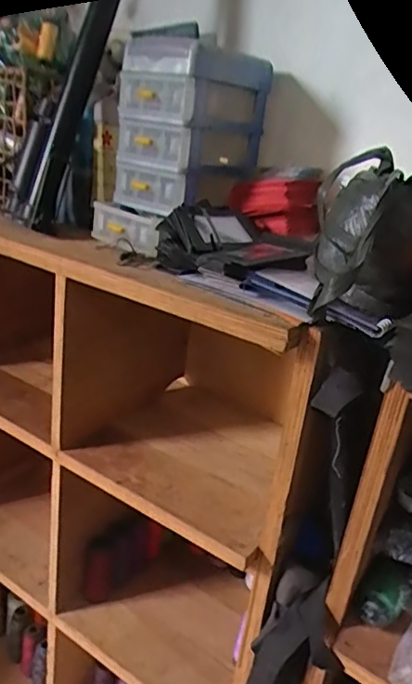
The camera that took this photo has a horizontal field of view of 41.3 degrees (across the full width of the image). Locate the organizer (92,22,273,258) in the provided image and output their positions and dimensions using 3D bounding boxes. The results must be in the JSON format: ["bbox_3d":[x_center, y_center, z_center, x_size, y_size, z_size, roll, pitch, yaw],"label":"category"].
[{"bbox_3d":[-0.036,-0.278,0.787,0.133,0.252,0.210,25,28,38],"label":"organizer"}]

